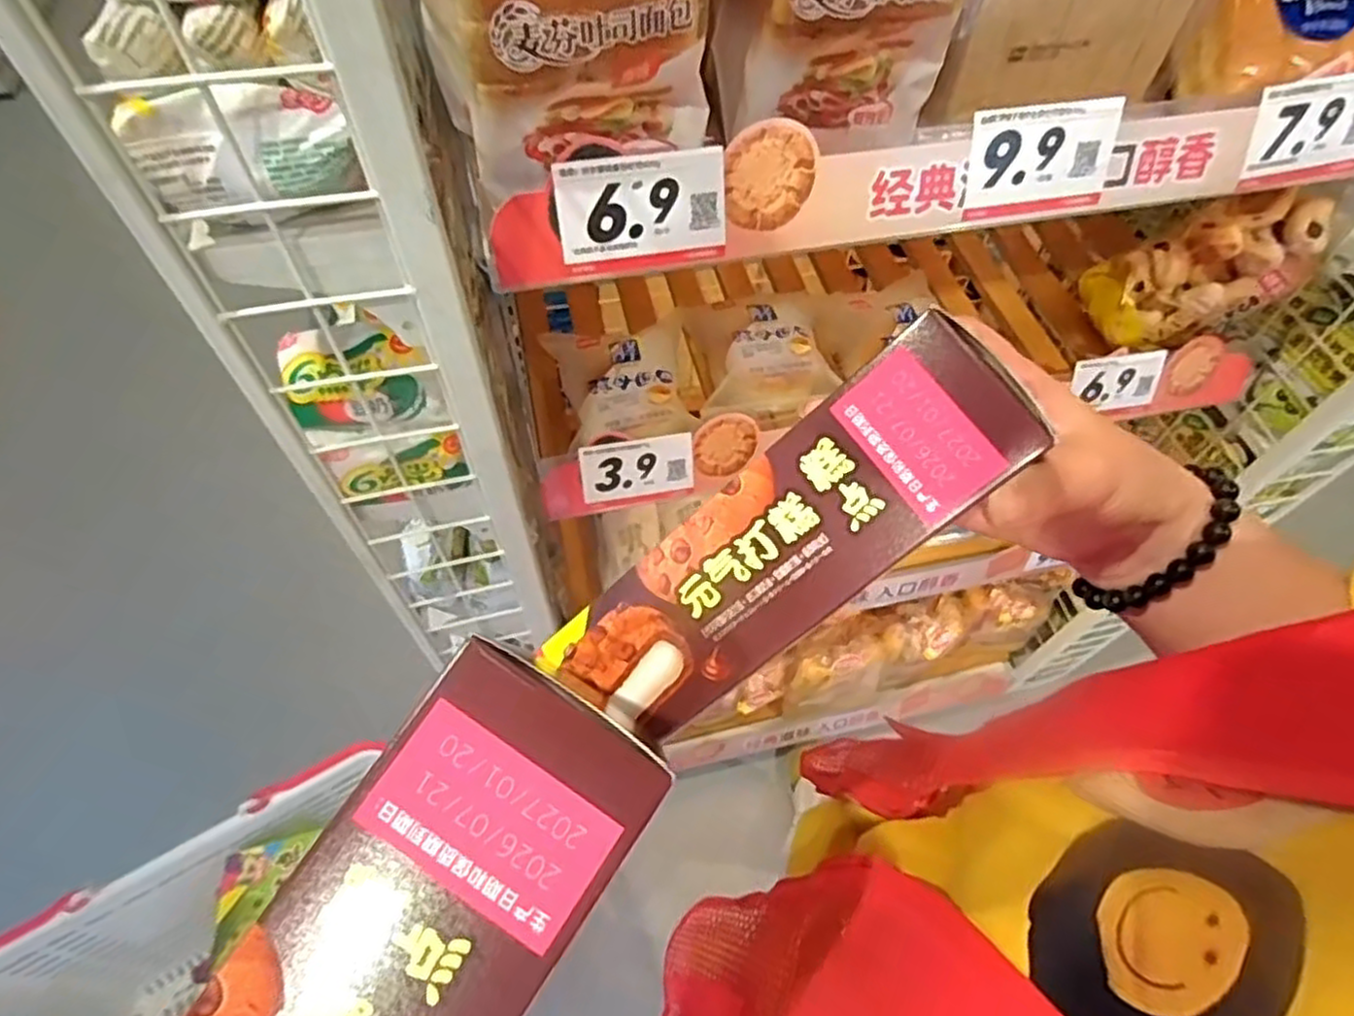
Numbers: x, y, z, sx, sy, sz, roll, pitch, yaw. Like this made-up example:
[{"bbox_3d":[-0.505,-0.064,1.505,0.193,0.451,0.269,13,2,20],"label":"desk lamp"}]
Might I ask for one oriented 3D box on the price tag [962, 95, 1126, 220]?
[{"bbox_3d":[0.219,-0.209,0.447,0.091,0.060,0.004,-9,35,-6],"label":"price tag"}]

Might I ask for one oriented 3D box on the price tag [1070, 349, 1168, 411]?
[{"bbox_3d":[0.407,-0.118,0.687,0.091,0.052,0.007,-7,29,-9],"label":"price tag"}]

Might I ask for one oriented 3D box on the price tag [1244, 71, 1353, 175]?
[{"bbox_3d":[0.406,-0.245,0.471,0.096,0.052,0.005,-11,34,-7],"label":"price tag"}]

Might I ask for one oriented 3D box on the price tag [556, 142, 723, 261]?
[{"bbox_3d":[-0.019,-0.168,0.413,0.093,0.053,0.004,-10,34,-9],"label":"price tag"}]

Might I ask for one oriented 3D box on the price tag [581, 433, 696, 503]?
[{"bbox_3d":[-0.032,-0.034,0.621,0.093,0.052,0.004,-8,30,-9],"label":"price tag"}]

